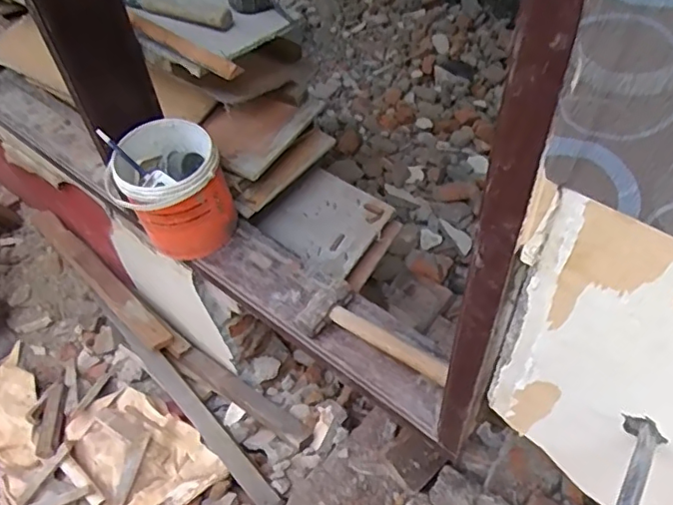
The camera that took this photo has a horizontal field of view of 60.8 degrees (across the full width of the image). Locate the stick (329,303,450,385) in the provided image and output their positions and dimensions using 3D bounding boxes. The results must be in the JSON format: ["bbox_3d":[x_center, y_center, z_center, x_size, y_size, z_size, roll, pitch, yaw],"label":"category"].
[{"bbox_3d":[0.077,0.138,0.873,0.221,0.027,0.027,25,56,38],"label":"stick"}]

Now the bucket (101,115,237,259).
[{"bbox_3d":[-0.287,-0.106,1.032,0.170,0.189,0.174,-2,51,3],"label":"bucket"}]

